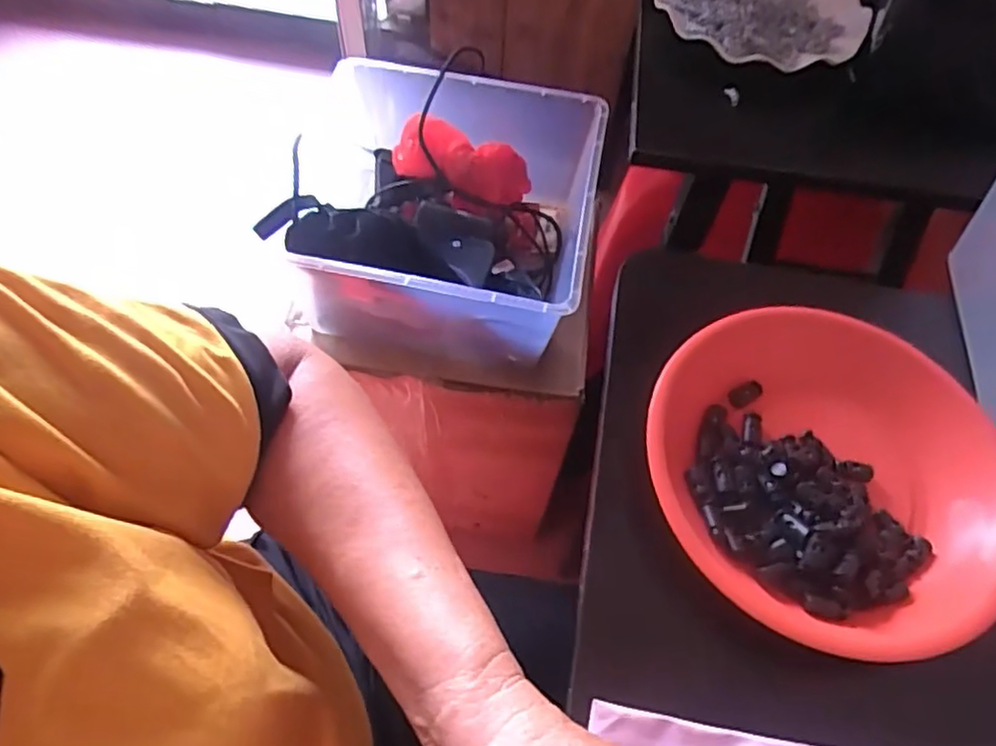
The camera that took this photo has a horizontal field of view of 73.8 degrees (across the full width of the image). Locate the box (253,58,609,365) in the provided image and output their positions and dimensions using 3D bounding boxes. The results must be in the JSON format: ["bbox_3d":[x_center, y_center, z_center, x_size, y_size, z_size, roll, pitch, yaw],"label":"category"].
[{"bbox_3d":[-0.052,-0.174,0.696,0.289,0.163,0.304,10,59,3],"label":"box"}]

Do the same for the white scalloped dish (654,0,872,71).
[{"bbox_3d":[0.232,-0.330,0.591,0.178,0.029,0.177,2,59,-3],"label":"white scalloped dish"}]

